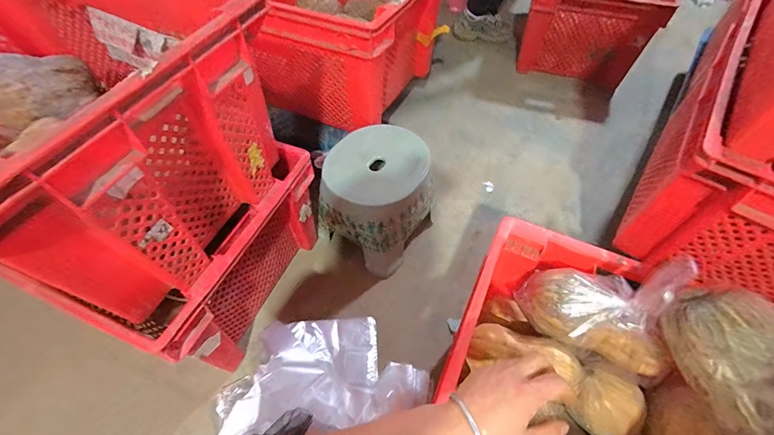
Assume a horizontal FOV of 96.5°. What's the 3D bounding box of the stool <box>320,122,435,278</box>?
[{"bbox_3d":[-0.026,-0.040,0.834,0.219,0.249,0.227,29,61,20],"label":"stool"}]

